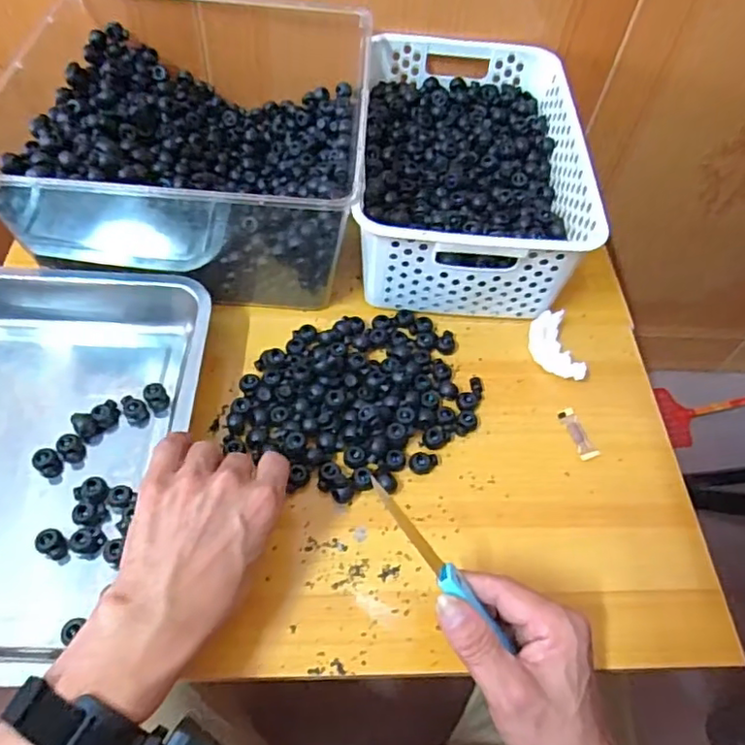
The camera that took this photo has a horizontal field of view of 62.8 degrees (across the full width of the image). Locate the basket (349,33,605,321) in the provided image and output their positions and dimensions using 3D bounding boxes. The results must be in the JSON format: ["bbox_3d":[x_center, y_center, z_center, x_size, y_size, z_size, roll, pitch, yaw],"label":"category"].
[{"bbox_3d":[0.093,-0.201,0.599,0.201,0.092,0.303,5,56,-1],"label":"basket"}]

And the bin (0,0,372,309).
[{"bbox_3d":[-0.160,-0.222,0.583,0.287,0.123,0.310,4,56,-2],"label":"bin"}]

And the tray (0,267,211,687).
[{"bbox_3d":[-0.256,0.052,0.453,0.241,0.060,0.323,2,56,-3],"label":"tray"}]

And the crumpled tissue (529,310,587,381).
[{"bbox_3d":[0.162,-0.021,0.540,0.032,0.024,0.066,-13,58,-13],"label":"crumpled tissue"}]

